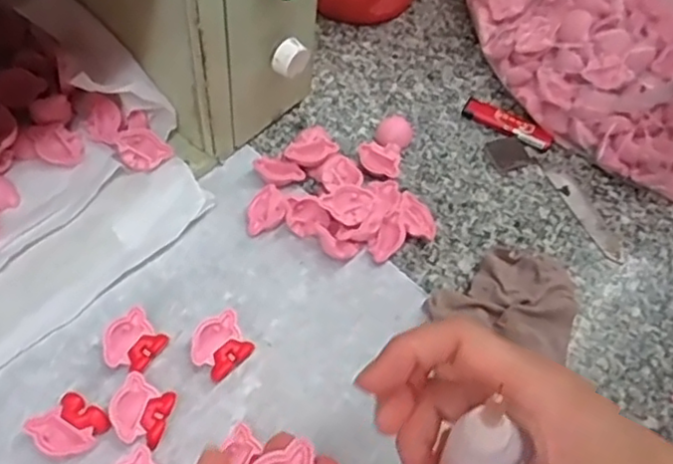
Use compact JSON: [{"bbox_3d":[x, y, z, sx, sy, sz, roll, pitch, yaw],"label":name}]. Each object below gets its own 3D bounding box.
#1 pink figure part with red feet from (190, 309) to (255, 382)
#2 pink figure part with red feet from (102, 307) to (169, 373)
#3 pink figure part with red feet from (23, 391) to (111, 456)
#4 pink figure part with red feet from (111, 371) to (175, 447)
[{"bbox_3d":[-0.072,0.071,0.402,0.035,0.018,0.032,-30,64,-24],"label":"pink figure part with red feet"},{"bbox_3d":[-0.123,0.069,0.397,0.033,0.015,0.034,38,60,17],"label":"pink figure part with red feet"},{"bbox_3d":[-0.149,0.110,0.366,0.034,0.014,0.033,31,58,13],"label":"pink figure part with red feet"},{"bbox_3d":[-0.112,0.104,0.376,0.033,0.017,0.034,22,56,8],"label":"pink figure part with red feet"}]

